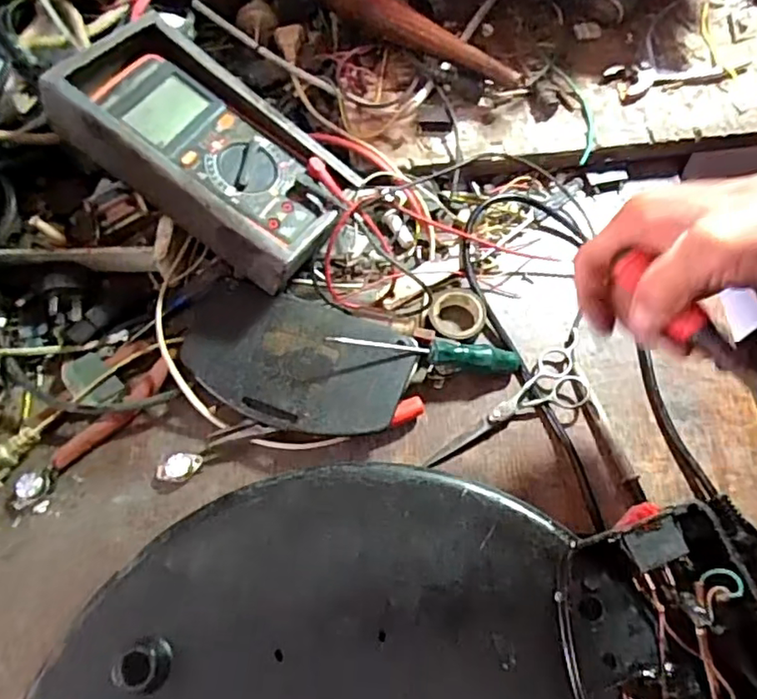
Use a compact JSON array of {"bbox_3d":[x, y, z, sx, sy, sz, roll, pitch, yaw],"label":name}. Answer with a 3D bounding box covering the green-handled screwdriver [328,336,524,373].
[{"bbox_3d":[0.036,0.000,0.435,0.143,0.017,0.022,7,71,-13],"label":"green-handled screwdriver"}]

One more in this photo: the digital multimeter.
[{"bbox_3d":[-0.128,-0.142,0.440,0.210,0.059,0.122,38,63,-3],"label":"digital multimeter"}]

